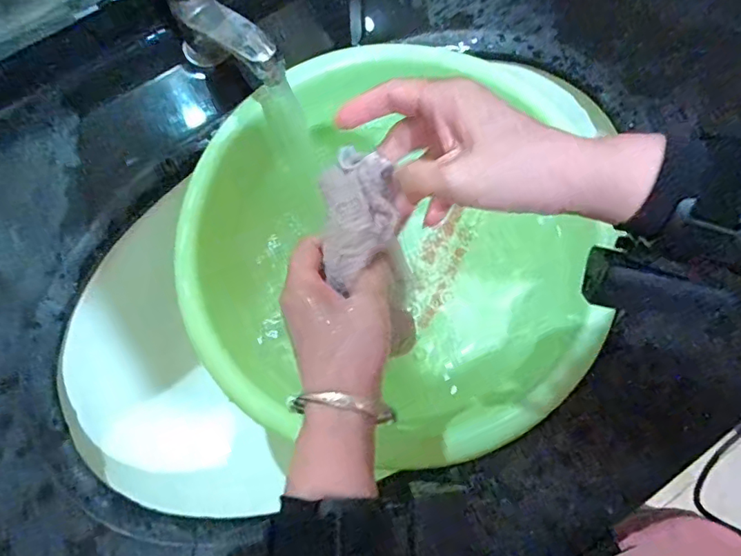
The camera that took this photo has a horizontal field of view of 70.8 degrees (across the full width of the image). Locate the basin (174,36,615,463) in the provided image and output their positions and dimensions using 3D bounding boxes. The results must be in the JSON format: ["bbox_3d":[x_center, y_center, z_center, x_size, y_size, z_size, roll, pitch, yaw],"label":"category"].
[{"bbox_3d":[0.021,-0.033,0.455,0.305,0.119,0.331,0,75,0],"label":"basin"}]

